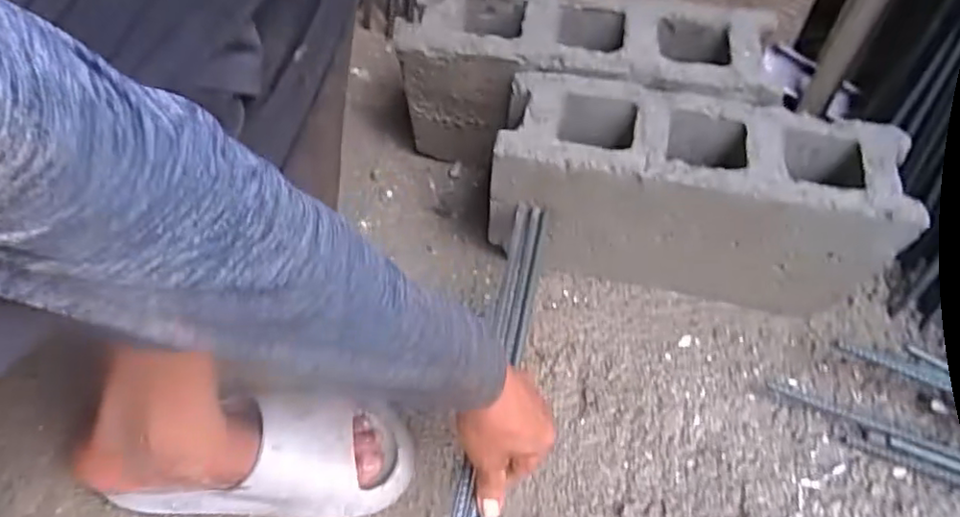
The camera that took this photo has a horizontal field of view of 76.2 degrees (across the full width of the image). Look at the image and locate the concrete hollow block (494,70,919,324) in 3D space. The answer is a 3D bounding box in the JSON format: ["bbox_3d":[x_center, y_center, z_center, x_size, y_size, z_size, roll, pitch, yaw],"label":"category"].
[{"bbox_3d":[0.215,-0.061,0.675,0.382,0.199,0.125,12,59,6],"label":"concrete hollow block"}]

